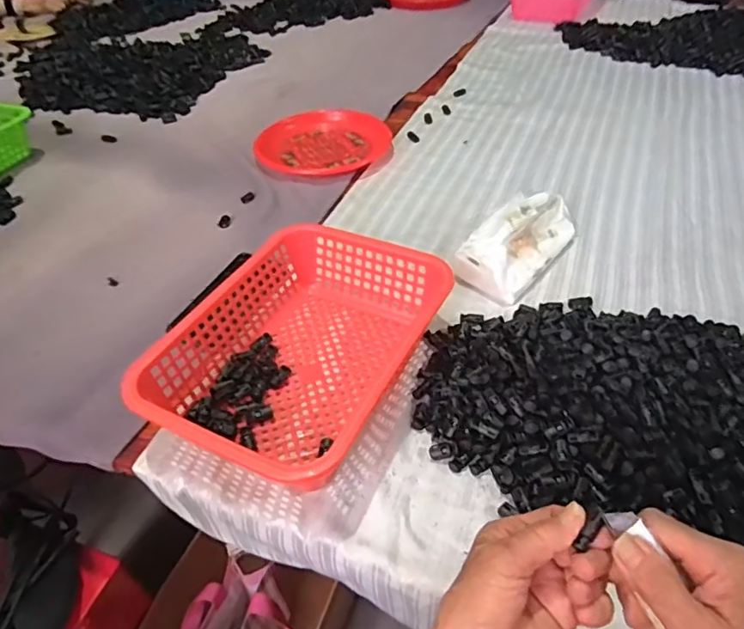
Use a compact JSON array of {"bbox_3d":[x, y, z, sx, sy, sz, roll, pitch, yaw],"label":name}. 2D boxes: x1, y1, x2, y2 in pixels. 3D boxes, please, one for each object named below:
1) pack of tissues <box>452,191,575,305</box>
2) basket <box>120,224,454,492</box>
[{"bbox_3d":[0.184,-0.095,0.710,0.090,0.074,0.170,29,54,29],"label":"pack of tissues"},{"bbox_3d":[-0.071,0.035,0.579,0.211,0.080,0.293,19,50,21],"label":"basket"}]

